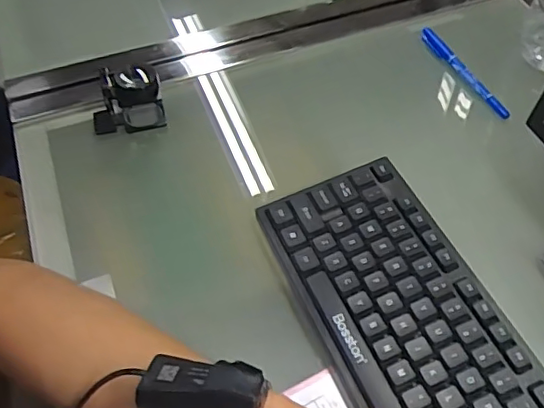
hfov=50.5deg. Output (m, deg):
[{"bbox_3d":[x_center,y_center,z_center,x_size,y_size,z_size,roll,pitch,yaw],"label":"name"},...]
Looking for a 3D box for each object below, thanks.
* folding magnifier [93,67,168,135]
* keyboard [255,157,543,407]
[{"bbox_3d":[-0.137,-0.097,0.543,0.068,0.075,0.033,-17,56,-12],"label":"folding magnifier"},{"bbox_3d":[0.131,0.146,0.374,0.124,0.023,0.426,-19,56,-13],"label":"keyboard"}]

